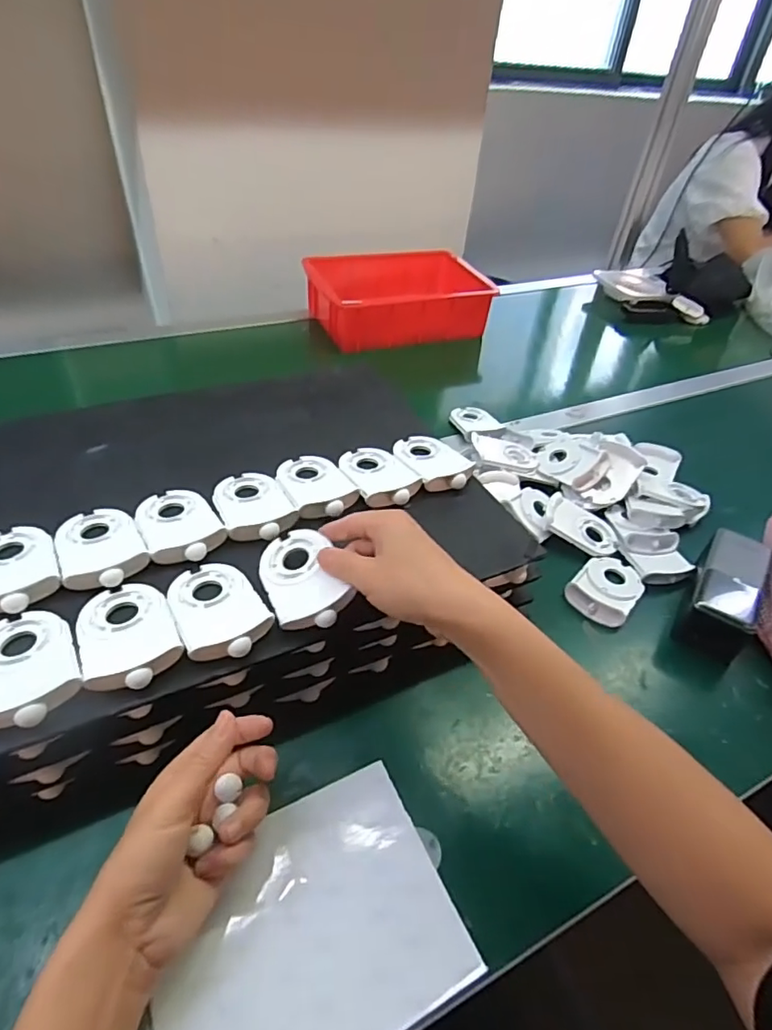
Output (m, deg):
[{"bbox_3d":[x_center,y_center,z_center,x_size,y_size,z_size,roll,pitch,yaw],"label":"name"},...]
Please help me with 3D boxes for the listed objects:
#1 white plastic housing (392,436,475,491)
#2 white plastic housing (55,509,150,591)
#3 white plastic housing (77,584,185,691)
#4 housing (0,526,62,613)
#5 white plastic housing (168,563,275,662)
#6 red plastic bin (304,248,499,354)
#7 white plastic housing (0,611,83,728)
[{"bbox_3d":[0.047,-0.055,0.541,0.057,0.016,0.085,-15,45,-21],"label":"white plastic housing"},{"bbox_3d":[-0.220,0.023,0.423,0.058,0.012,0.085,-20,47,-26],"label":"white plastic housing"},{"bbox_3d":[-0.173,0.077,0.369,0.059,0.011,0.089,-16,46,-22],"label":"white plastic housing"},{"bbox_3d":[-0.273,0.037,0.401,0.057,0.012,0.087,-19,47,-25],"label":"housing"},{"bbox_3d":[-0.119,0.066,0.393,0.057,0.013,0.090,-18,47,-24],"label":"white plastic housing"},{"bbox_3d":[0.024,-0.381,0.974,0.303,0.086,0.197,-8,43,-15],"label":"red plastic bin"},{"bbox_3d":[-0.228,0.092,0.346,0.058,0.010,0.088,-17,46,-23],"label":"white plastic housing"}]

